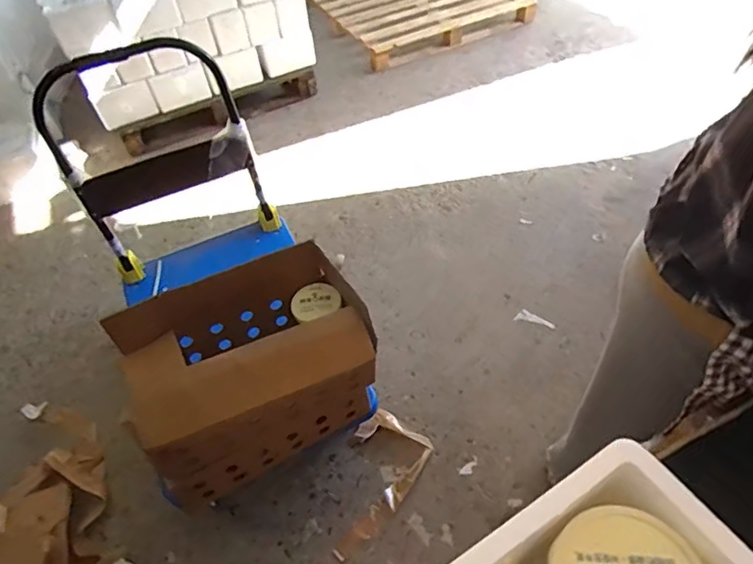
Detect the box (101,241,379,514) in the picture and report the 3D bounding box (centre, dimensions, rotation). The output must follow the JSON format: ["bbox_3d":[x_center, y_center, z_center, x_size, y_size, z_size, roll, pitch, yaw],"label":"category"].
[{"bbox_3d":[-0.278,0.202,1.201,0.501,0.391,0.276,-25,52,-15],"label":"box"}]

